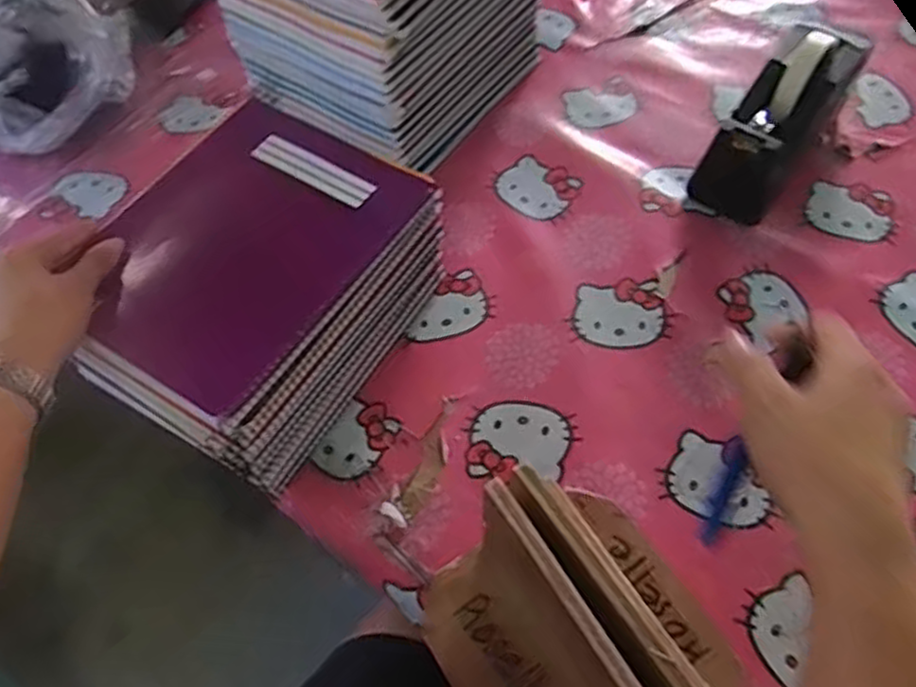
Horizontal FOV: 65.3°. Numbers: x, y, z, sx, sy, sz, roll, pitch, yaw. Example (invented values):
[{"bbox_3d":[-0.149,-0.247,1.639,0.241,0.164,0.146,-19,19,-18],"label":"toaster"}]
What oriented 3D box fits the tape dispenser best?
[{"bbox_3d":[0.318,-0.224,0.690,0.073,0.117,0.211,36,67,22],"label":"tape dispenser"}]

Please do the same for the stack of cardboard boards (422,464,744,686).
[{"bbox_3d":[0.072,0.185,0.444,0.155,0.127,0.189,-30,62,-15],"label":"stack of cardboard boards"}]

